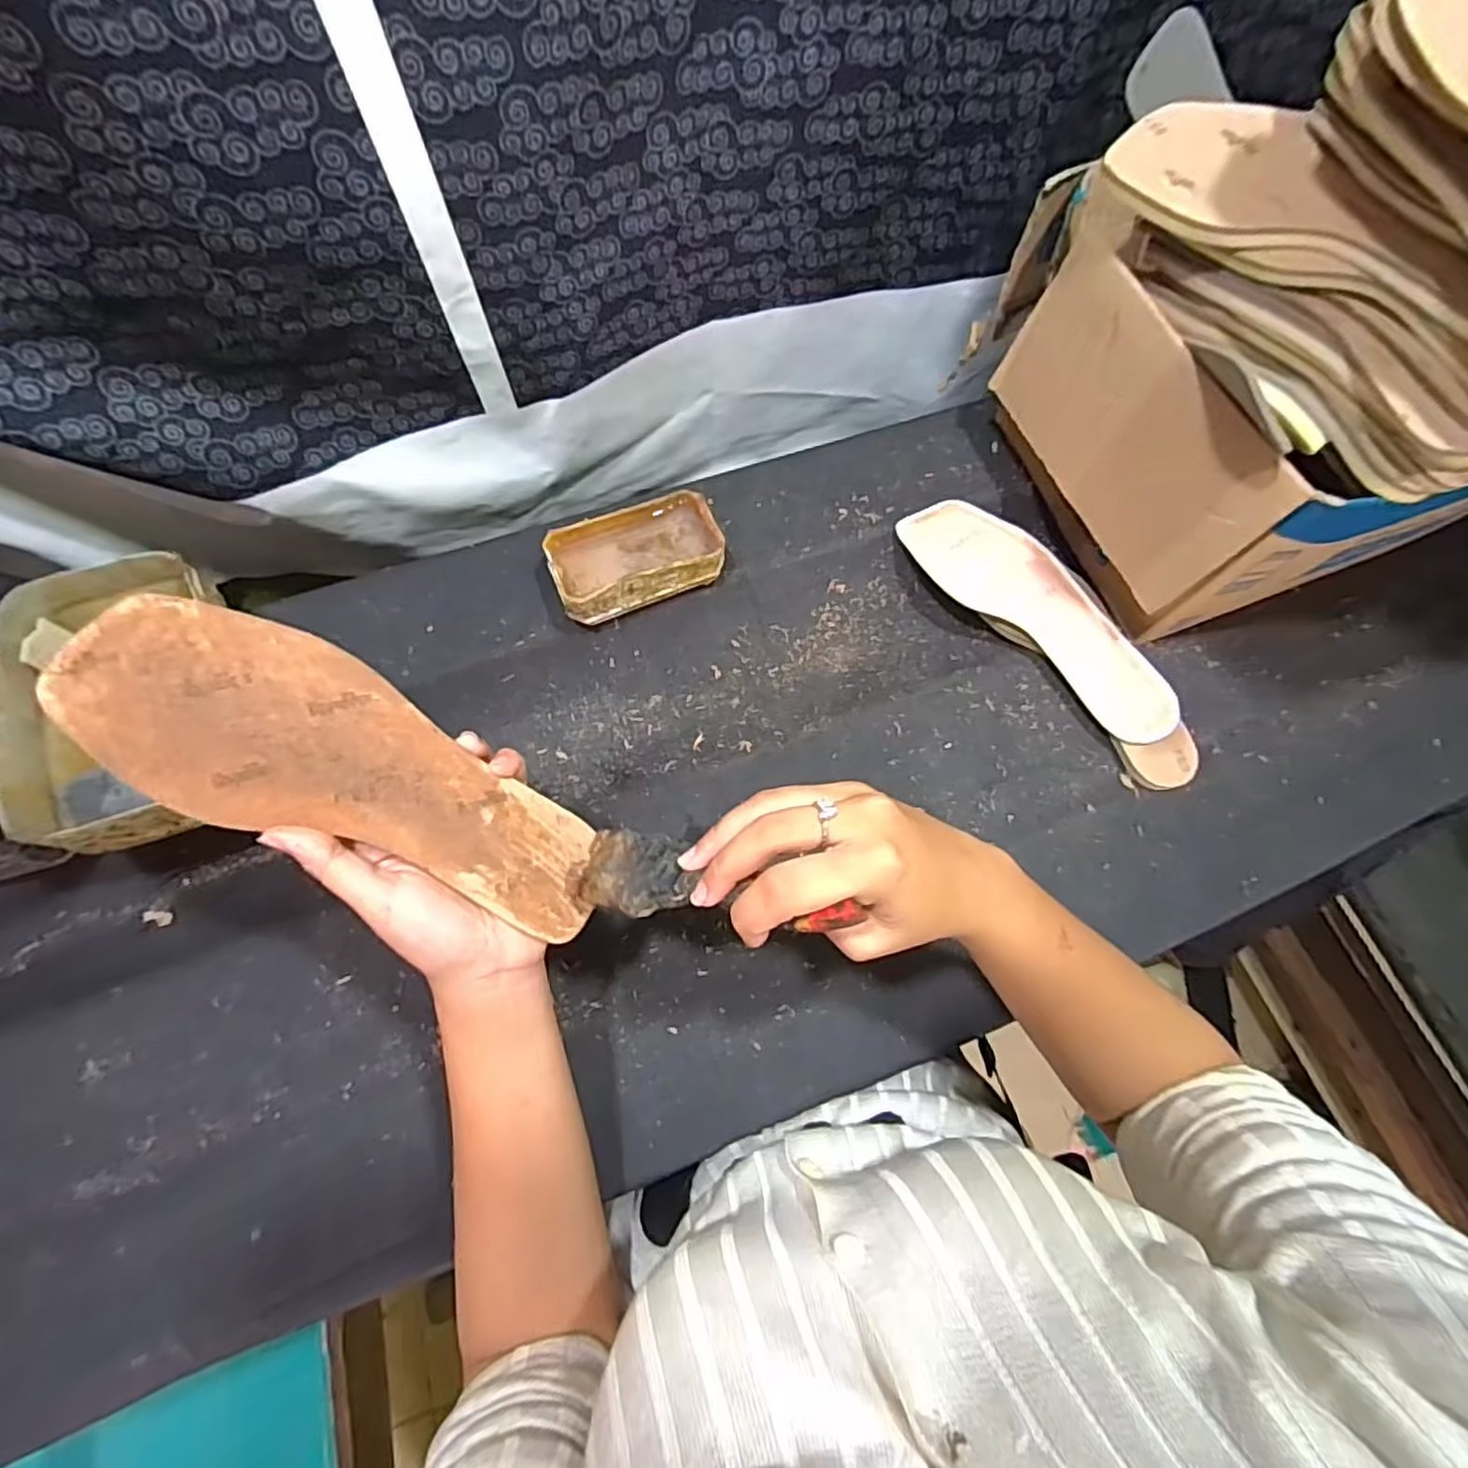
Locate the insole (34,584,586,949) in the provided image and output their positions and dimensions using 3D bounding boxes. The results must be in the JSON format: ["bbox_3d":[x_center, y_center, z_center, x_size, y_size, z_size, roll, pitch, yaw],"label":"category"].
[{"bbox_3d":[-0.165,0.020,0.306,0.232,0.027,0.079,31,70,-18],"label":"insole"}]

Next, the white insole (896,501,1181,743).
[{"bbox_3d":[0.242,-0.099,0.541,0.084,0.029,0.249,-42,77,-15],"label":"white insole"}]

